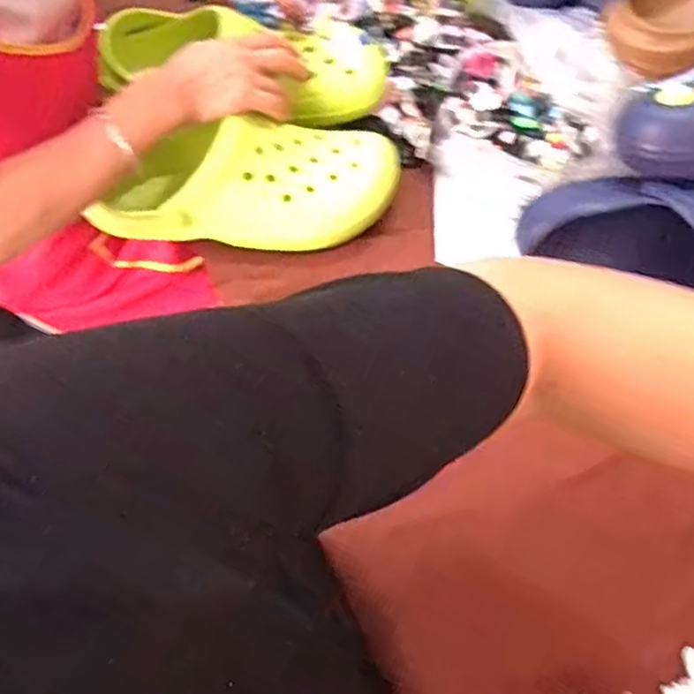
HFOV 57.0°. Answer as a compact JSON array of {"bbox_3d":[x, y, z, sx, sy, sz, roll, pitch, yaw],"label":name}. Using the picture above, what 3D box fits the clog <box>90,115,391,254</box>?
[{"bbox_3d":[-0.093,-0.148,0.592,0.277,0.092,0.107,-1,64,-1],"label":"clog"}]

